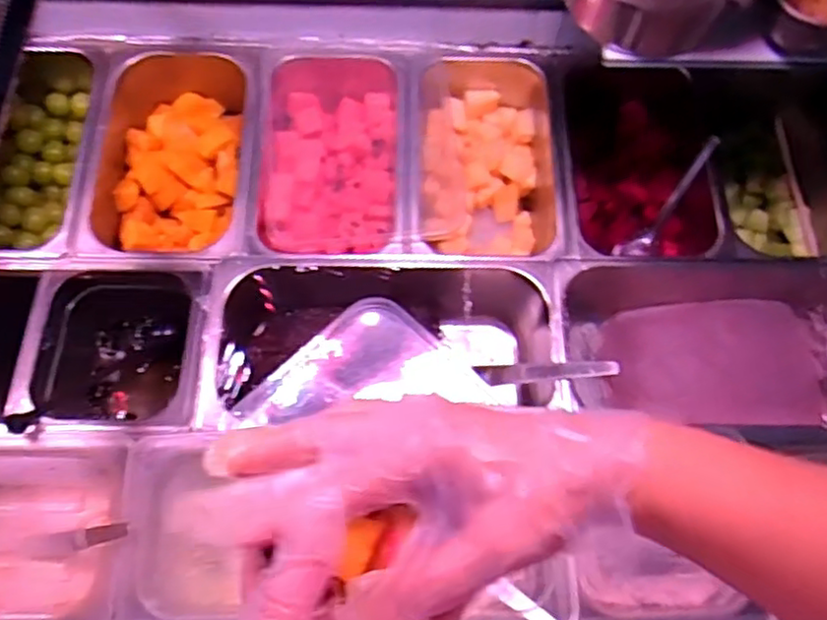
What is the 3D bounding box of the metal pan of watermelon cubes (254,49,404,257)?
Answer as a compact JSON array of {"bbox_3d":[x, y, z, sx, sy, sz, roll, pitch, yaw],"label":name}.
[{"bbox_3d":[-0.086,-0.176,0.710,0.143,0.086,0.269,0,67,-2],"label":"metal pan of watermelon cubes"}]

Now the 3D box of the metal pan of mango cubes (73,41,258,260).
[{"bbox_3d":[-0.251,-0.167,0.712,0.165,0.088,0.262,2,67,-2],"label":"metal pan of mango cubes"}]

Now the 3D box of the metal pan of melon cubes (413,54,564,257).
[{"bbox_3d":[0.071,-0.159,0.721,0.148,0.096,0.241,0,67,-2],"label":"metal pan of melon cubes"}]

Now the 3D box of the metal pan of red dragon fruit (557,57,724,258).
[{"bbox_3d":[0.230,-0.154,0.706,0.146,0.097,0.224,-2,67,-3],"label":"metal pan of red dragon fruit"}]

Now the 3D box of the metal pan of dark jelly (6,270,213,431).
[{"bbox_3d":[-0.272,0.044,0.645,0.162,0.100,0.164,2,67,-1],"label":"metal pan of dark jelly"}]

